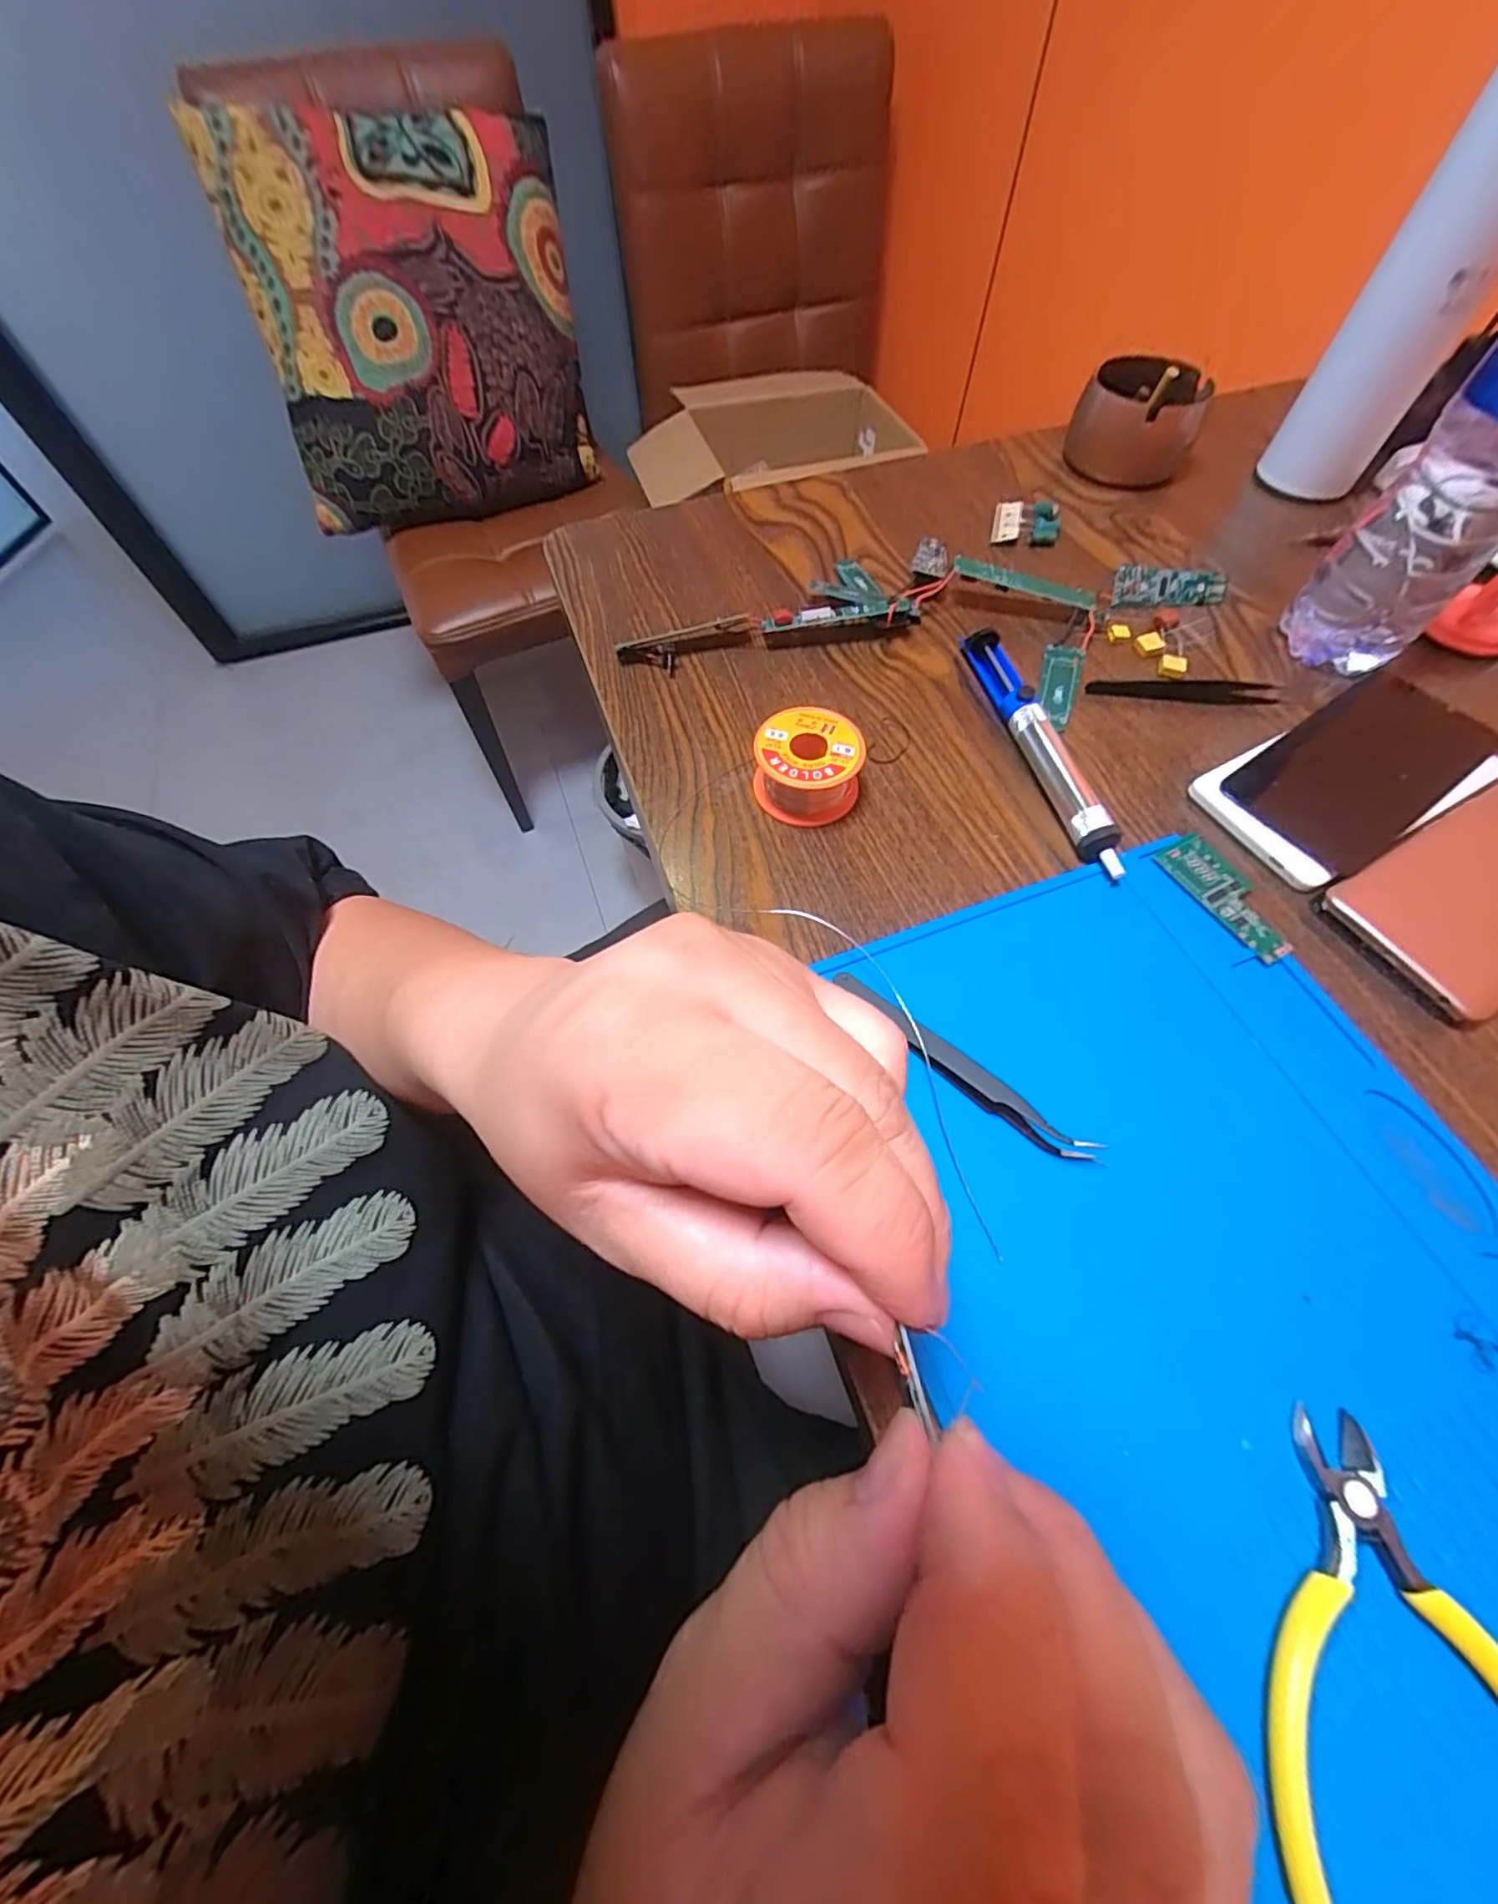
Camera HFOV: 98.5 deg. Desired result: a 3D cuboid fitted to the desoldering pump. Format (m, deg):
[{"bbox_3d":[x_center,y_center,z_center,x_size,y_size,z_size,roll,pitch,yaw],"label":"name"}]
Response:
[{"bbox_3d":[0.155,-0.112,0.342,0.021,0.022,0.172,-11,62,-5],"label":"desoldering pump"}]

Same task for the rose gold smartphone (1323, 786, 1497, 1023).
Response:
[{"bbox_3d":[0.348,-0.030,0.301,0.153,0.009,0.073,-26,64,-13],"label":"rose gold smartphone"}]

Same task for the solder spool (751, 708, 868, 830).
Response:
[{"bbox_3d":[0.030,-0.094,0.328,0.052,0.032,0.051,0,61,0],"label":"solder spool"}]

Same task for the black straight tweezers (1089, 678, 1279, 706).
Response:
[{"bbox_3d":[0.249,-0.151,0.372,0.104,0.004,0.017,4,62,3],"label":"black straight tweezers"}]

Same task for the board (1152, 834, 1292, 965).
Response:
[{"bbox_3d":[0.225,-0.027,0.303,0.028,0.004,0.068,-27,65,-13],"label":"board"}]

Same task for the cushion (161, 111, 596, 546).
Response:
[{"bbox_3d":[-0.448,-0.833,0.885,0.403,0.368,0.190,-8,62,-4],"label":"cushion"}]

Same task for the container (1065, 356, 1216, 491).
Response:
[{"bbox_3d":[0.285,-0.389,0.477,0.088,0.050,0.086,0,61,0],"label":"container"}]

